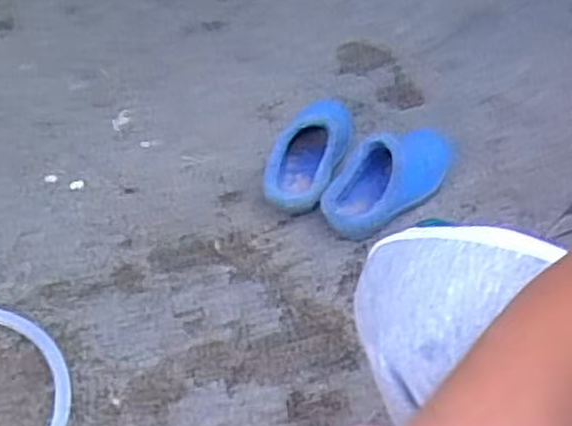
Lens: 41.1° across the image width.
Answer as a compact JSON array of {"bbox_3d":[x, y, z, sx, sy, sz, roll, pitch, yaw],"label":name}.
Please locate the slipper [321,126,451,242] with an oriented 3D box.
[{"bbox_3d":[0.157,-0.054,1.088,0.240,0.073,0.101,-31,51,-25],"label":"slipper"}]

